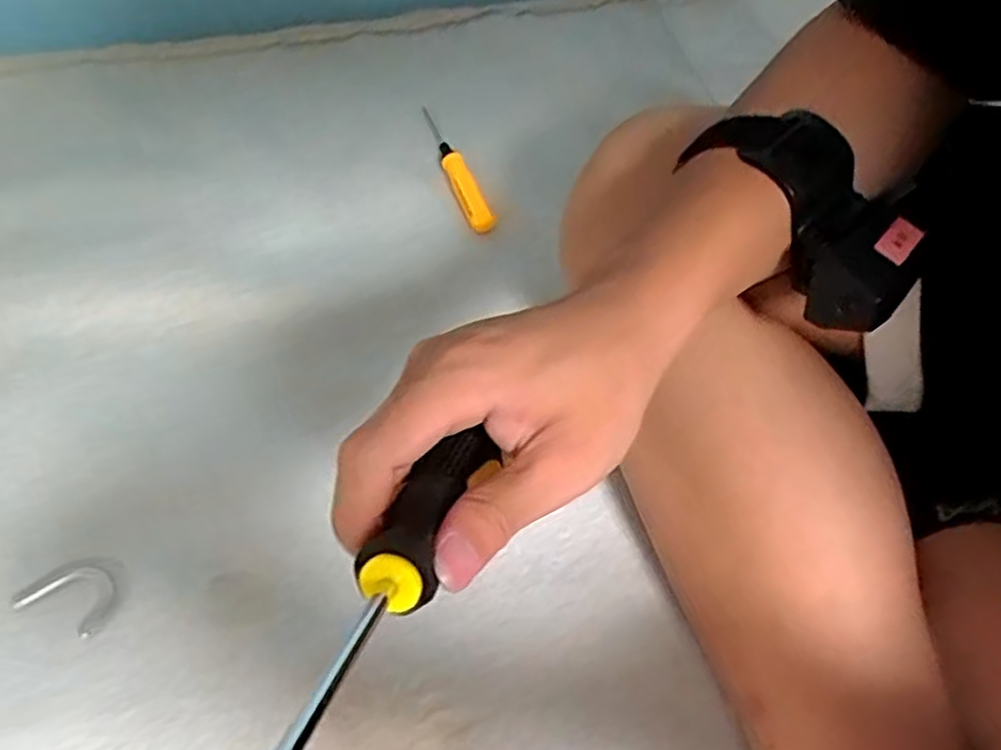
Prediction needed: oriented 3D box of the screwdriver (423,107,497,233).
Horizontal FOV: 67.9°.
[{"bbox_3d":[-0.034,-0.145,0.524,0.018,0.019,0.120,-18,58,-14],"label":"screwdriver"}]

